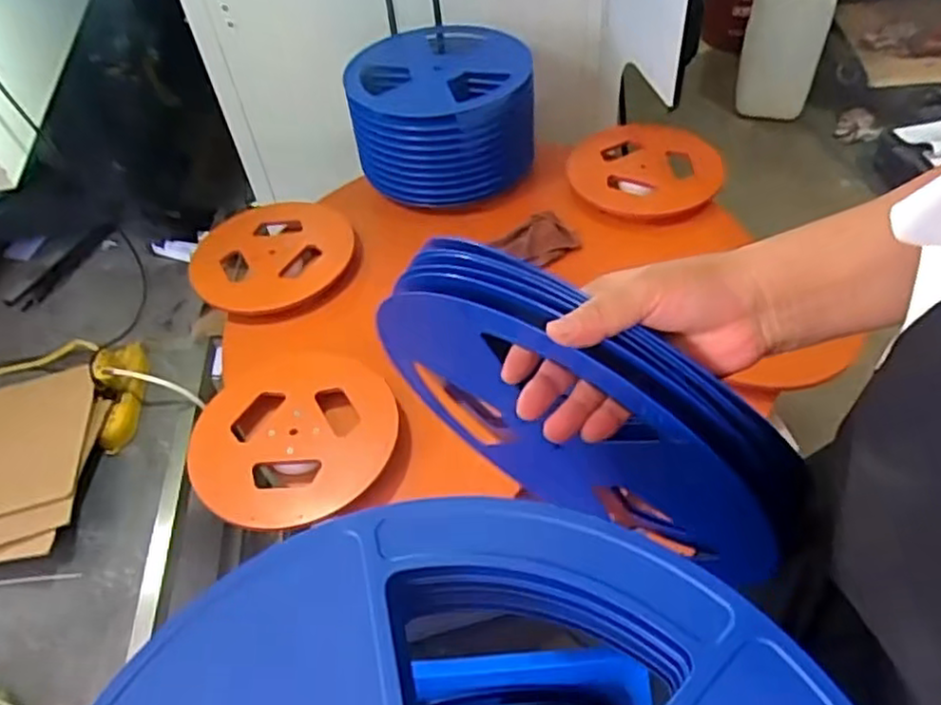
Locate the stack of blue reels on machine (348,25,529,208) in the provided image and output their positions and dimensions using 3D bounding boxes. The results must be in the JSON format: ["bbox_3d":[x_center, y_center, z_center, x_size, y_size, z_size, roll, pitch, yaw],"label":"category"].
[{"bbox_3d":[-0.050,-0.445,1.279,0.315,0.180,0.307,-5,49,1],"label":"stack of blue reels on machine"}]

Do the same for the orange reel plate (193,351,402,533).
[{"bbox_3d":[-0.231,0.110,0.928,0.260,0.029,0.261,4,47,-4],"label":"orange reel plate"}]

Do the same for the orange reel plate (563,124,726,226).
[{"bbox_3d":[0.311,-0.326,1.227,0.256,0.026,0.224,-14,50,-7],"label":"orange reel plate"}]

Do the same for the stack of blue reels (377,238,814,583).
[{"bbox_3d":[0.065,0.050,0.484,0.308,0.274,0.066,30,58,27],"label":"stack of blue reels"}]

